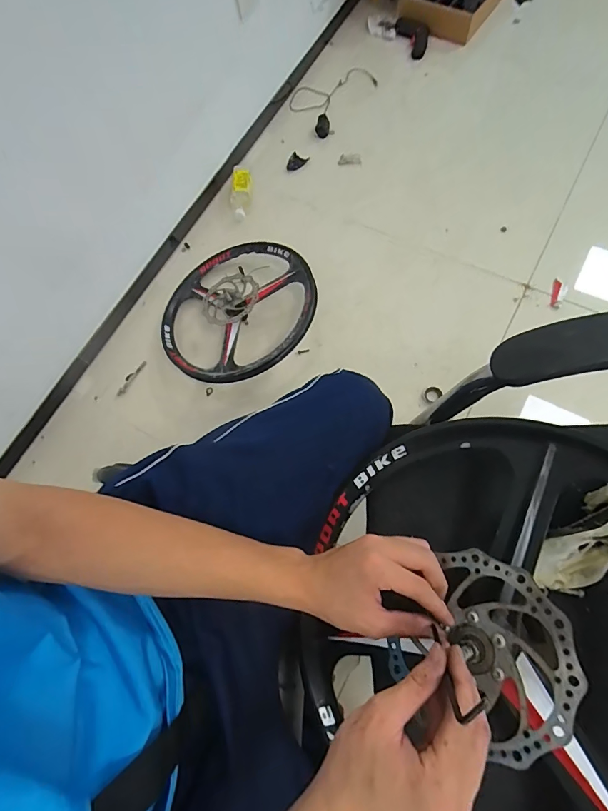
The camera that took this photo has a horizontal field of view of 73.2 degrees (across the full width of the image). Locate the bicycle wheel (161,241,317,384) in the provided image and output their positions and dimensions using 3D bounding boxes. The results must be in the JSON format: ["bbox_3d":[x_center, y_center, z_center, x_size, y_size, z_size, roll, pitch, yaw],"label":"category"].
[{"bbox_3d":[-0.168,-0.243,1.021,0.390,0.083,0.398,-2,71,5],"label":"bicycle wheel"}]

